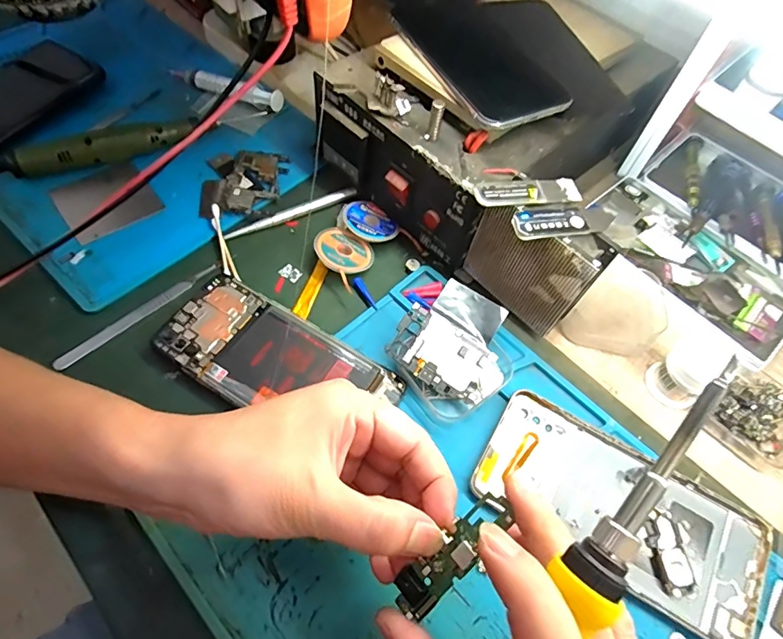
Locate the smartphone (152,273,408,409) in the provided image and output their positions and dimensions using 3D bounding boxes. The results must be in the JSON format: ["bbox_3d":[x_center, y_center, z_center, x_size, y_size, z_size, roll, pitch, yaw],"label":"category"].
[{"bbox_3d":[-0.075,0.029,0.304,0.153,0.012,0.071,29,62,12],"label":"smartphone"}]

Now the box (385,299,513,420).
[{"bbox_3d":[0.035,0.027,0.307,0.054,0.021,0.074,-35,68,-22],"label":"box"}]

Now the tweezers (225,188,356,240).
[{"bbox_3d":[-0.079,-0.087,0.375,0.111,0.004,0.009,-25,65,-17],"label":"tweezers"}]

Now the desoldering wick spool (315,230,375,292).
[{"bbox_3d":[-0.038,-0.049,0.351,0.045,0.014,0.041,2,60,-3],"label":"desoldering wick spool"}]

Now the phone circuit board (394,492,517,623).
[{"bbox_3d":[0.025,0.099,0.193,0.016,0.004,0.063,41,98,18],"label":"phone circuit board"}]

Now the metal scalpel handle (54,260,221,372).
[{"bbox_3d":[-0.171,-0.006,0.321,0.012,0.004,0.121,41,65,18],"label":"metal scalpel handle"}]

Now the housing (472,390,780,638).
[{"bbox_3d":[0.135,0.110,0.271,0.163,0.013,0.073,29,62,12],"label":"housing"}]

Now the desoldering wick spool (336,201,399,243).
[{"bbox_3d":[-0.017,-0.078,0.367,0.046,0.010,0.038,24,61,9],"label":"desoldering wick spool"}]

